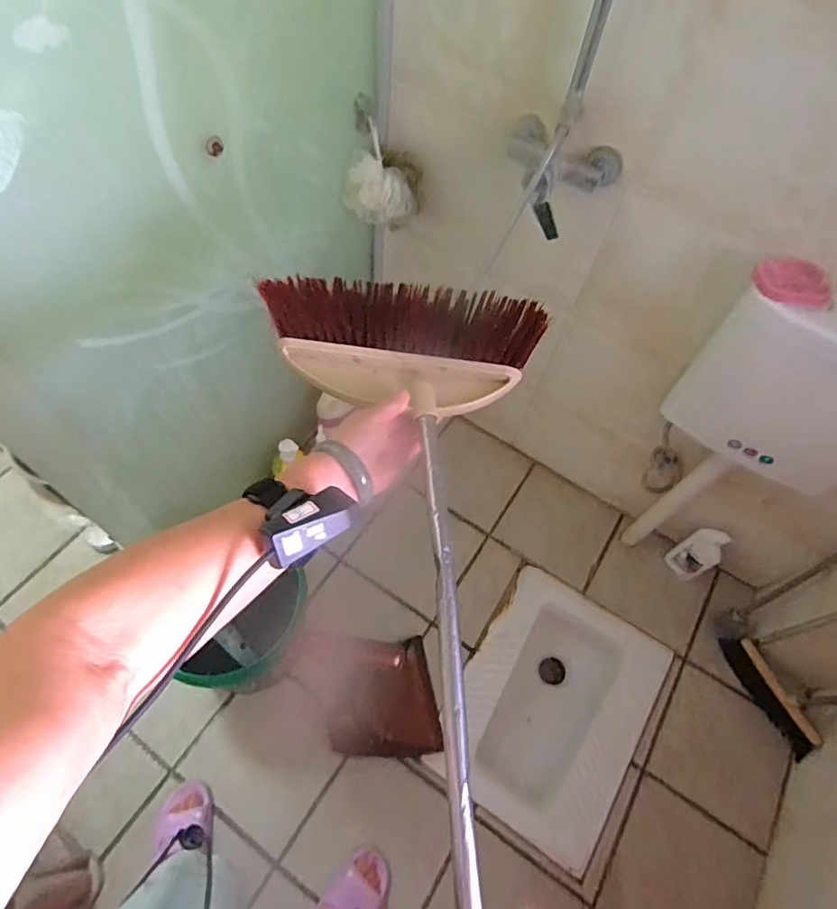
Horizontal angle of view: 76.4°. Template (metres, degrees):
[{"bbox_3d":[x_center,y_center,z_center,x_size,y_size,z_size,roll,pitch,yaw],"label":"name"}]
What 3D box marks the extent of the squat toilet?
[{"bbox_3d":[0.323,0.639,1.369,0.427,0.197,0.574,33,63,12],"label":"squat toilet"}]

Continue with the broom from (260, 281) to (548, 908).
[{"bbox_3d":[0.008,0.166,0.427,0.290,0.043,0.804,-2,62,-3],"label":"broom"}]

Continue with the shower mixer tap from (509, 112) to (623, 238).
[{"bbox_3d":[0.226,-0.484,0.931,0.200,0.106,0.145,35,63,13],"label":"shower mixer tap"}]

